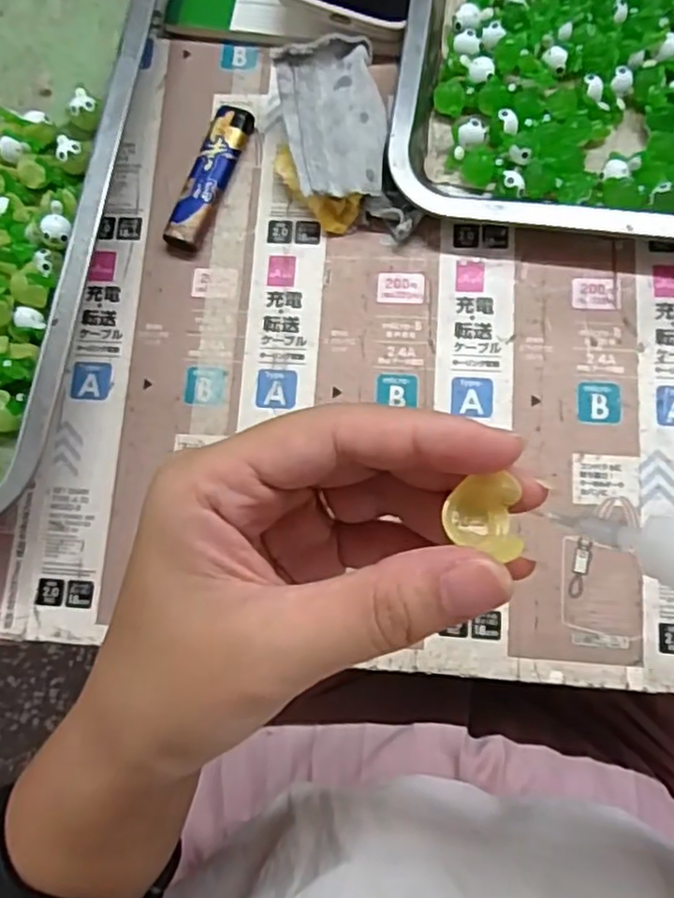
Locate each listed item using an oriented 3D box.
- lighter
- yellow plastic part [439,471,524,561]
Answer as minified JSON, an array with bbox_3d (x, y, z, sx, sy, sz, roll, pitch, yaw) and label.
[{"bbox_3d":[-0.067,-0.143,0.345,0.020,0.012,0.081,19,83,8],"label":"lighter"},{"bbox_3d":[0.035,0.016,0.158,0.016,0.013,0.019,2,83,4],"label":"yellow plastic part"}]

